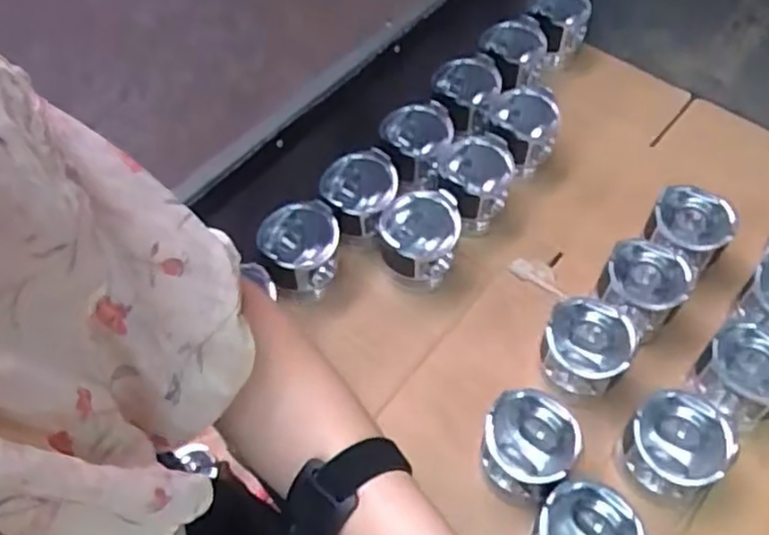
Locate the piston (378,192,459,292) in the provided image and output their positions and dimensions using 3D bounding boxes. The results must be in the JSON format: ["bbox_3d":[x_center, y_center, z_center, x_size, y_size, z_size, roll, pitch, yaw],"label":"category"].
[{"bbox_3d":[0.038,-0.025,0.752,0.086,0.082,0.077,-15,56,-8],"label":"piston"}]

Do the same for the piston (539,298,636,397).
[{"bbox_3d":[0.195,0.079,0.682,0.077,0.063,0.076,-1,56,2],"label":"piston"}]

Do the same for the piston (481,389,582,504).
[{"bbox_3d":[0.131,0.161,0.633,0.080,0.062,0.081,-1,56,2],"label":"piston"}]

